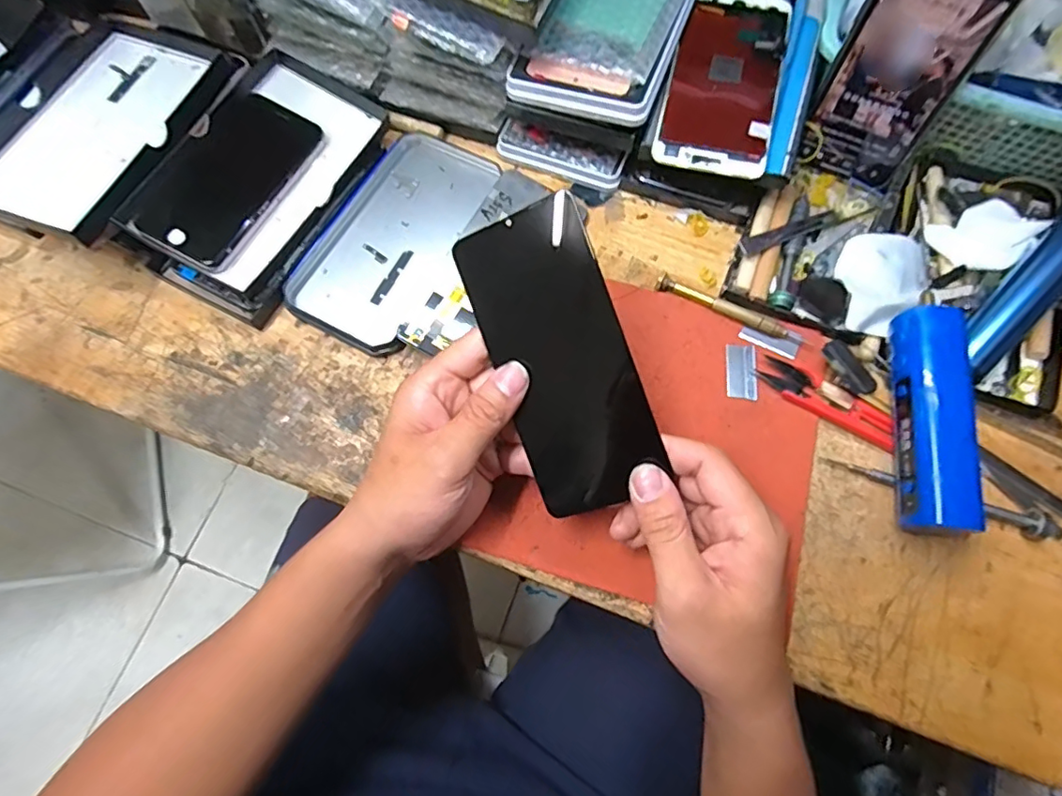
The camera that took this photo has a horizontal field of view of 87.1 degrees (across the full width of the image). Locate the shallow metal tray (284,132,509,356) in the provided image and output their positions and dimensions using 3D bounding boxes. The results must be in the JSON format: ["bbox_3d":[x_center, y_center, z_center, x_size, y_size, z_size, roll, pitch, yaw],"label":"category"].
[{"bbox_3d":[-0.100,-0.125,0.424,0.093,0.018,0.183,26,73,10],"label":"shallow metal tray"}]

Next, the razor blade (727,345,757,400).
[{"bbox_3d":[0.139,-0.018,0.368,0.019,0.004,0.037,5,71,3],"label":"razor blade"}]

